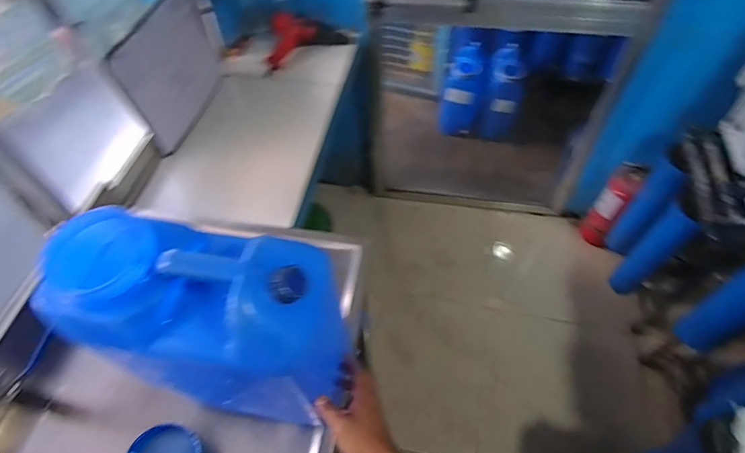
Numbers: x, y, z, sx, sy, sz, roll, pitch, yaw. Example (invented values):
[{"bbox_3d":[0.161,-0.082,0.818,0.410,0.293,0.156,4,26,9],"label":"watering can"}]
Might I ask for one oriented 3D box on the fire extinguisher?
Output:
[{"bbox_3d":[0.932,-0.075,1.702,0.102,0.454,0.107,29,61,20],"label":"fire extinguisher"}]

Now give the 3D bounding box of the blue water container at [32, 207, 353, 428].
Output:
[{"bbox_3d":[-0.209,0.142,0.598,0.300,0.339,0.157,12,56,9],"label":"blue water container"}]

